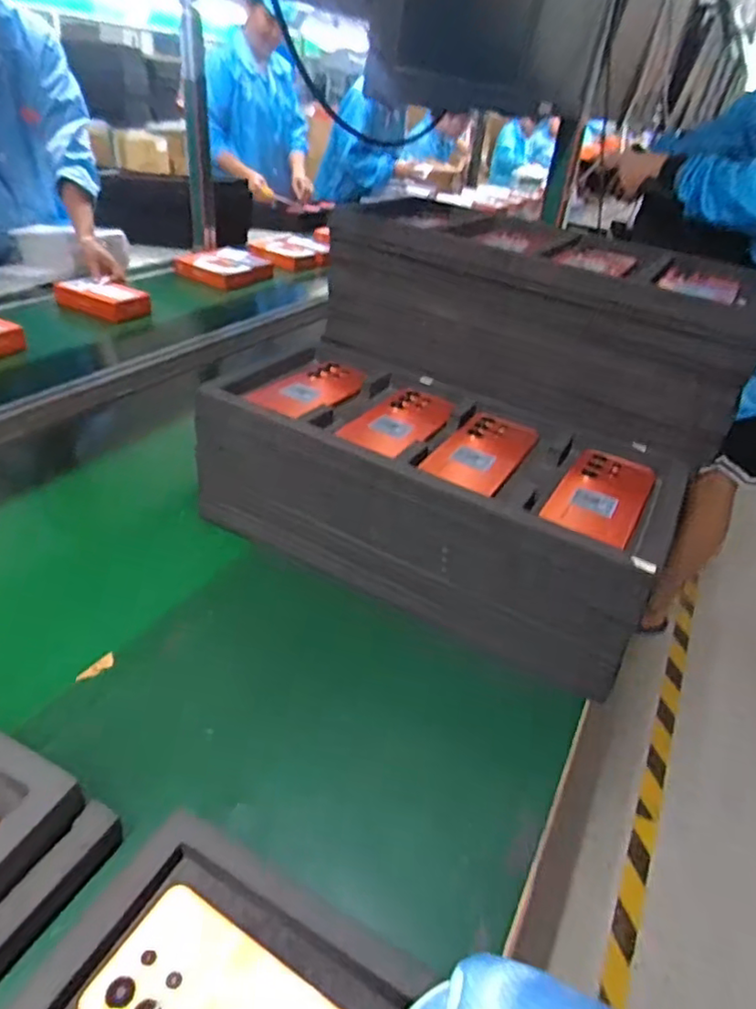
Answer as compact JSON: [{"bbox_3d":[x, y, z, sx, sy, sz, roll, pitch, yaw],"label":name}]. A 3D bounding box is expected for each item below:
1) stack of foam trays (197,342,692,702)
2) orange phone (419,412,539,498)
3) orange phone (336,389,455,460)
[{"bbox_3d":[0.052,-0.007,0.653,0.467,0.155,0.245,24,37,23],"label":"stack of foam trays"},{"bbox_3d":[0.109,-0.058,0.630,0.080,0.008,0.153,23,37,22],"label":"orange phone"},{"bbox_3d":[0.026,-0.090,0.667,0.077,0.014,0.135,28,46,21],"label":"orange phone"}]

